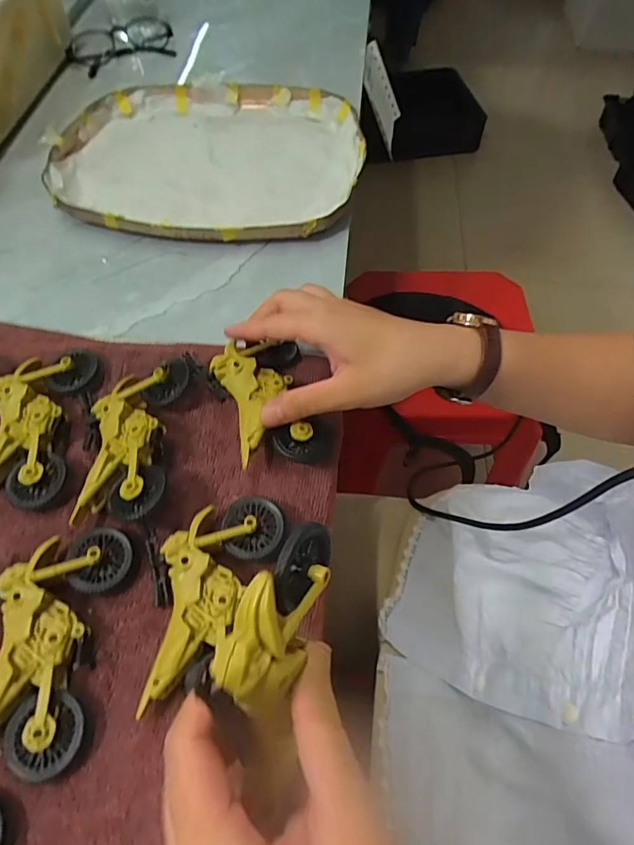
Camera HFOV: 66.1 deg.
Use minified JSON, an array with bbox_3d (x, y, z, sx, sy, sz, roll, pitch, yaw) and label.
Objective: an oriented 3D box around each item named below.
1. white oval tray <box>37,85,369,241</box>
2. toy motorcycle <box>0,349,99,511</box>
[{"bbox_3d":[-0.106,-0.262,0.484,0.287,0.033,0.232,8,59,3],"label":"white oval tray"},{"bbox_3d":[-0.189,-0.001,0.320,0.064,0.021,0.114,2,59,-1],"label":"toy motorcycle"}]

